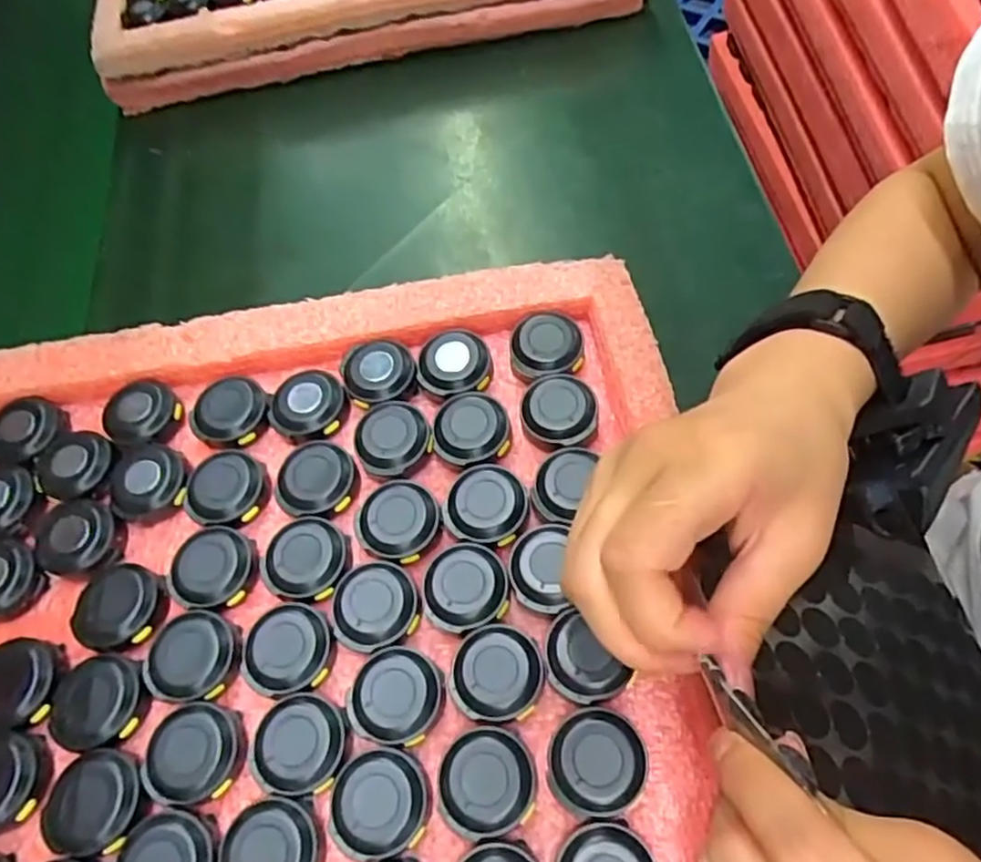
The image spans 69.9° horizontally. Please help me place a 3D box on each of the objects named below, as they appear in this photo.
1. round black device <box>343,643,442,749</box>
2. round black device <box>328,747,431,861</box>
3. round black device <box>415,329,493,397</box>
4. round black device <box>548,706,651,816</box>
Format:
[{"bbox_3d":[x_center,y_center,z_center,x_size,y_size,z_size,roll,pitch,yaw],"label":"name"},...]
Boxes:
[{"bbox_3d":[-0.031,0.084,0.225,0.029,0.006,0.029,-3,62,6],"label":"round black device"},{"bbox_3d":[-0.034,0.113,0.213,0.028,0.012,0.029,-3,62,6],"label":"round black device"},{"bbox_3d":[-0.015,-0.027,0.282,0.029,0.010,0.029,-3,62,6],"label":"round black device"},{"bbox_3d":[0.033,0.100,0.213,0.029,0.013,0.028,-3,62,6],"label":"round black device"}]

